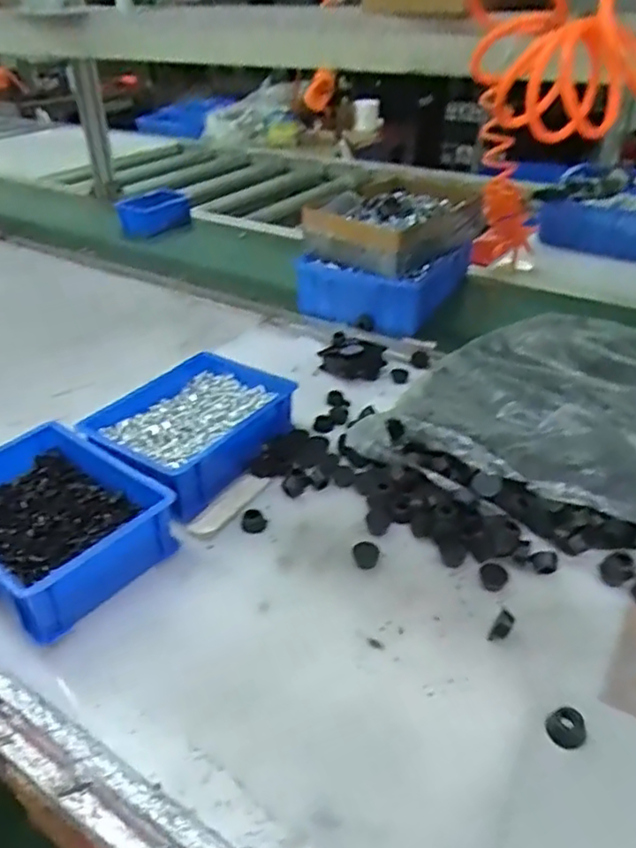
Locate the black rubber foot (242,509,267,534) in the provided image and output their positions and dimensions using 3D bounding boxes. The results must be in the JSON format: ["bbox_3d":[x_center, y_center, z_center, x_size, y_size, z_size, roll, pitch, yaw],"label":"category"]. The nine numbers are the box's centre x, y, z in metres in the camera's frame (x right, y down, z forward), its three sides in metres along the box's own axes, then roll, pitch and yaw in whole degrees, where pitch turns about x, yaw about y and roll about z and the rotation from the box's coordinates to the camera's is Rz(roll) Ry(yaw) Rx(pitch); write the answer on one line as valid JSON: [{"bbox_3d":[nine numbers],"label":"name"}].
[{"bbox_3d":[-0.060,0.093,0.606,0.023,0.011,0.025,-6,34,-7],"label":"black rubber foot"}]

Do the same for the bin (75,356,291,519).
[{"bbox_3d":[-0.135,0.005,0.699,0.160,0.067,0.199,21,40,30],"label":"bin"}]

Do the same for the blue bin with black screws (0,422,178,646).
[{"bbox_3d":[-0.241,0.085,0.574,0.196,0.069,0.145,23,40,32],"label":"blue bin with black screws"}]

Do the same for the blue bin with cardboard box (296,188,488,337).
[{"bbox_3d":[0.118,-0.271,1.029,0.203,0.159,0.244,18,38,26],"label":"blue bin with cardboard box"}]

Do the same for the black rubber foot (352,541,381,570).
[{"bbox_3d":[0.043,0.117,0.568,0.023,0.015,0.024,3,34,6],"label":"black rubber foot"}]

